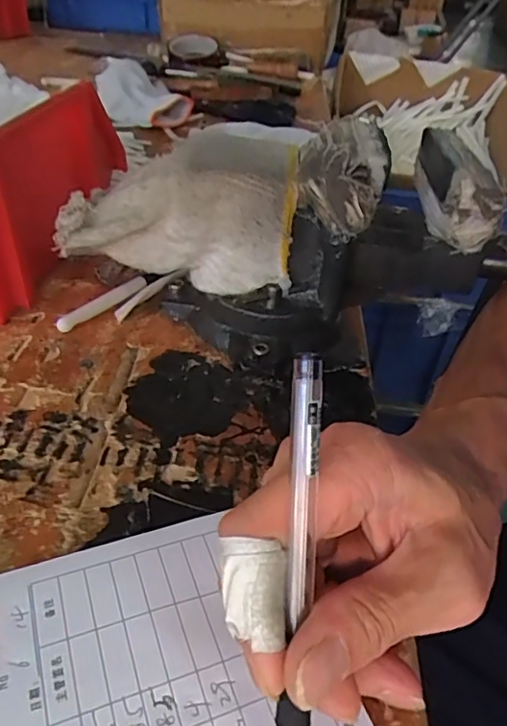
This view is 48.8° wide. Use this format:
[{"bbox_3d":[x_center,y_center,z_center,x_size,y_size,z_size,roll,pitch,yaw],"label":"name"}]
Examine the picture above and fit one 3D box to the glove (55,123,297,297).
[{"bbox_3d":[-0.049,-0.091,0.343,0.131,0.079,0.072,-3,39,-10],"label":"glove"}]

